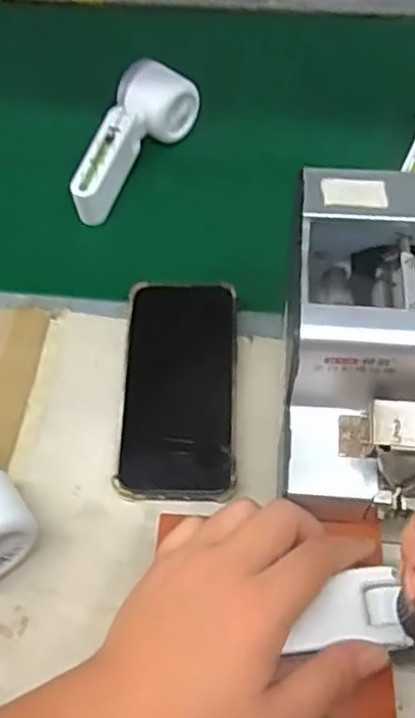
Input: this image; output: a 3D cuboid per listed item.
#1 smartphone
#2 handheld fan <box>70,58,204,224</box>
[{"bbox_3d":[-0.018,0.017,0.471,0.077,0.011,0.159,3,66,-1],"label":"smartphone"},{"bbox_3d":[-0.063,-0.187,0.591,0.063,0.054,0.152,16,58,11],"label":"handheld fan"}]

